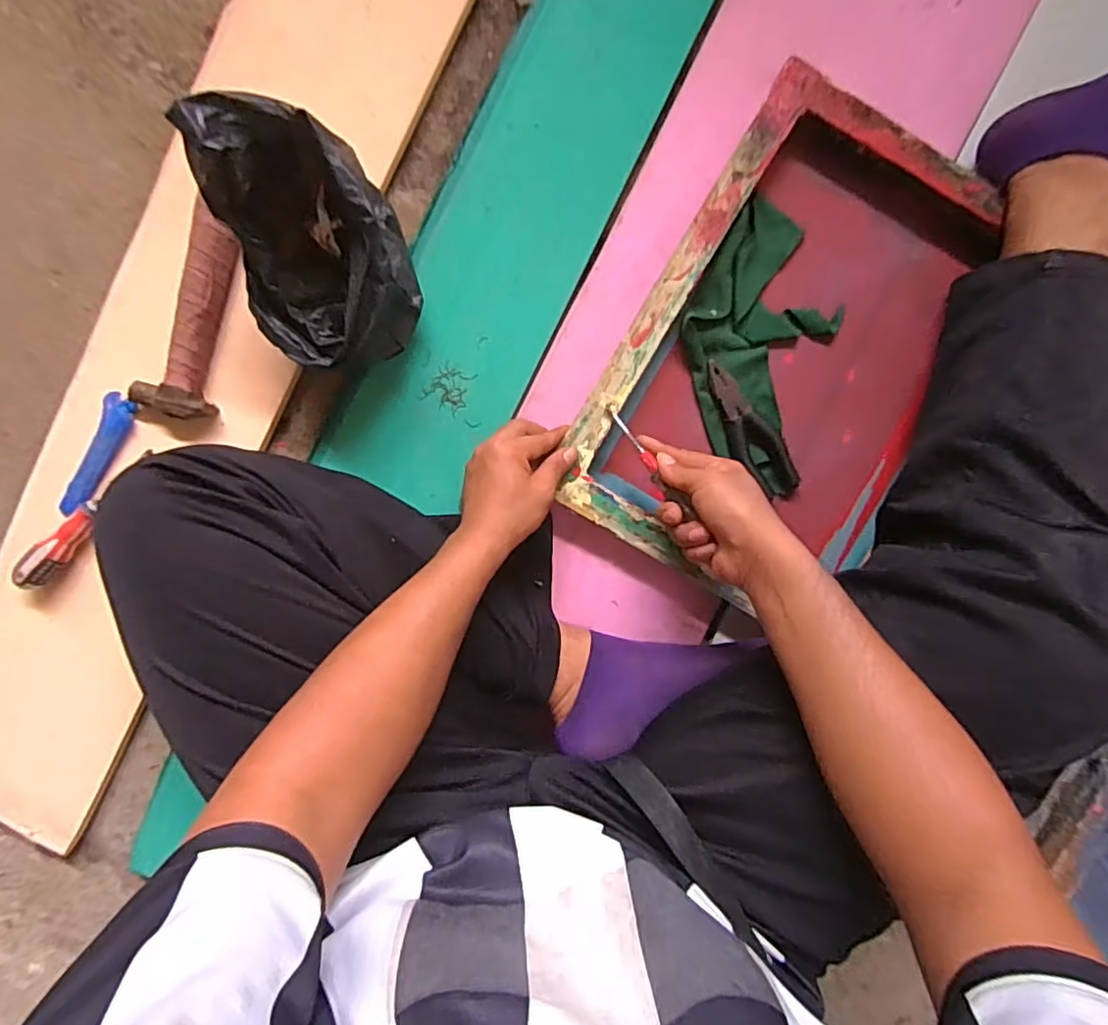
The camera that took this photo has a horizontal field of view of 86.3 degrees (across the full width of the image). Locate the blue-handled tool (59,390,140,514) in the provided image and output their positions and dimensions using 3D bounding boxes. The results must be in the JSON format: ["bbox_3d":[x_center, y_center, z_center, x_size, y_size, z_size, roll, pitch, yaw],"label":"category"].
[{"bbox_3d":[-0.466,-0.058,0.602,0.028,0.014,0.131,27,95,-6],"label":"blue-handled tool"}]

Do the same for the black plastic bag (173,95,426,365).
[{"bbox_3d":[-0.204,-0.223,0.507,0.136,0.162,0.179,-16,94,2],"label":"black plastic bag"}]

